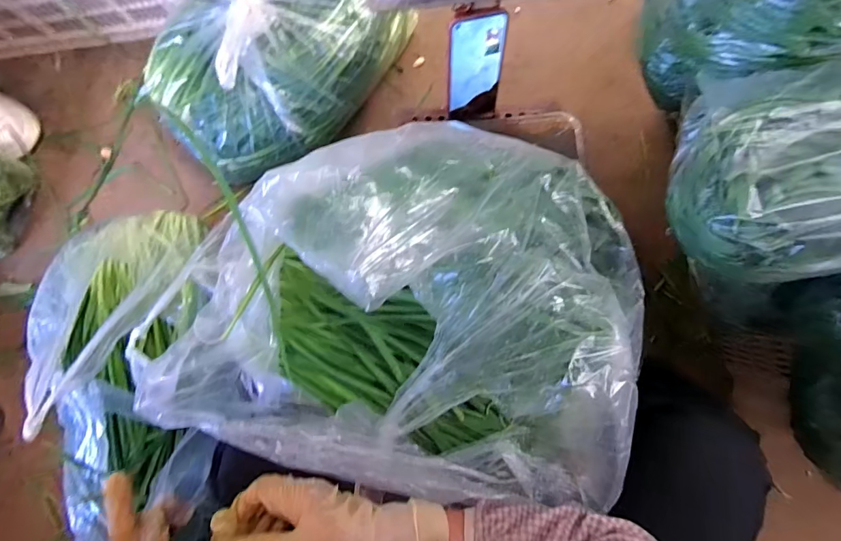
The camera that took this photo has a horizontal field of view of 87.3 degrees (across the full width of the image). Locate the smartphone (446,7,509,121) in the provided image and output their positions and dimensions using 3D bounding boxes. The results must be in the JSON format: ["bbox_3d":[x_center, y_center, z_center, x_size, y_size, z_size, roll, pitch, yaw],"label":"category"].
[{"bbox_3d":[0.075,-0.269,0.603,0.074,0.161,0.009,-12,62,-4],"label":"smartphone"}]

